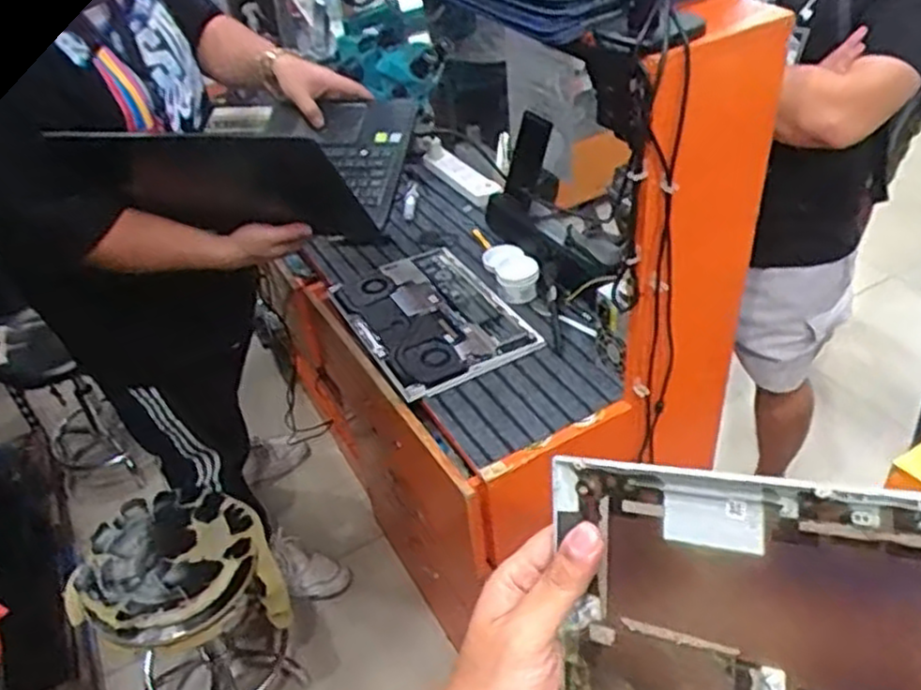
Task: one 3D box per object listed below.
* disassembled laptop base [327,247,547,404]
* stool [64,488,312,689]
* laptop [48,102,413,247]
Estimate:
[{"bbox_3d":[-0.059,-0.058,1.347,0.253,0.033,0.381,-25,41,-18],"label":"disassembled laptop base"},{"bbox_3d":[-0.518,0.577,1.538,0.331,0.491,0.319,-3,40,3],"label":"stool"},{"bbox_3d":[-0.280,-0.291,1.103,0.360,0.203,0.382,7,42,15],"label":"laptop"}]

